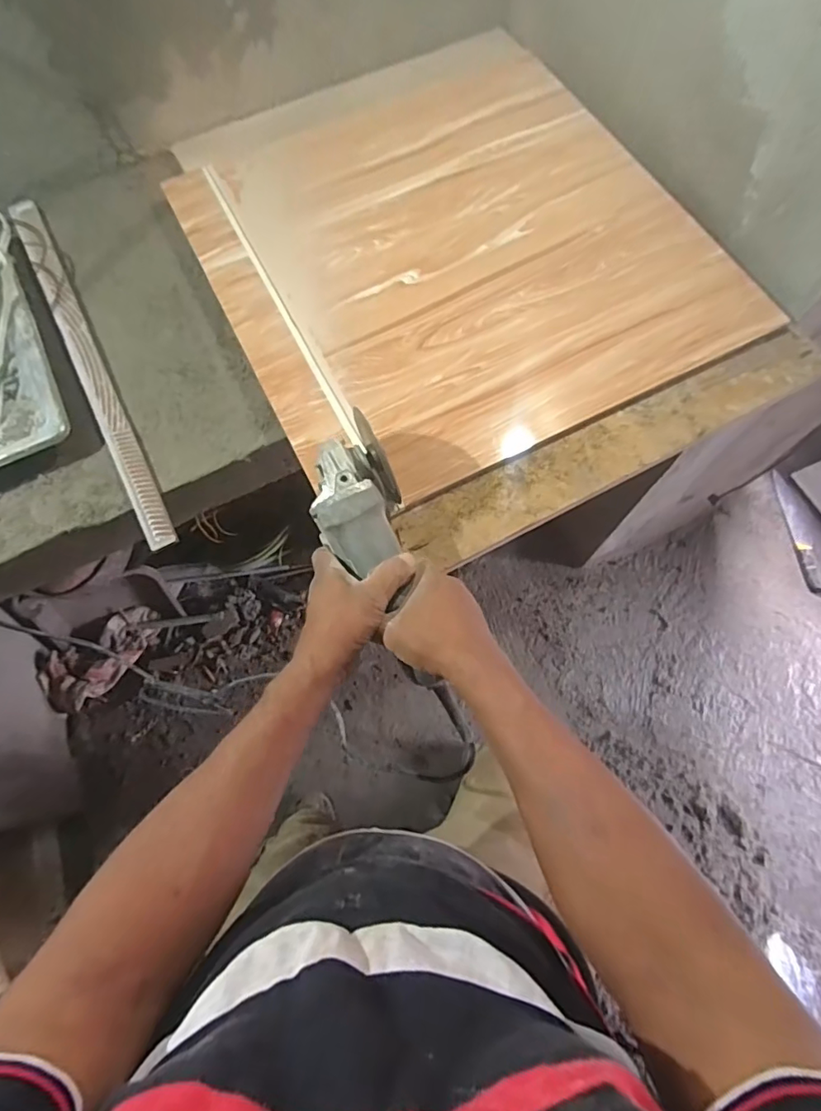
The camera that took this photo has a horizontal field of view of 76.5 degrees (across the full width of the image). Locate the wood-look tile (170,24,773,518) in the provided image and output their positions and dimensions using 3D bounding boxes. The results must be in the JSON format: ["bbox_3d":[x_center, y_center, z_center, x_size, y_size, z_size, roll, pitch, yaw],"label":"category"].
[{"bbox_3d":[0.035,-0.428,0.686,0.575,0.015,0.650,-26,71,-8],"label":"wood-look tile"}]

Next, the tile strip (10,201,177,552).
[{"bbox_3d":[-0.415,-0.261,0.659,0.034,0.011,0.598,-27,71,-10],"label":"tile strip"}]

